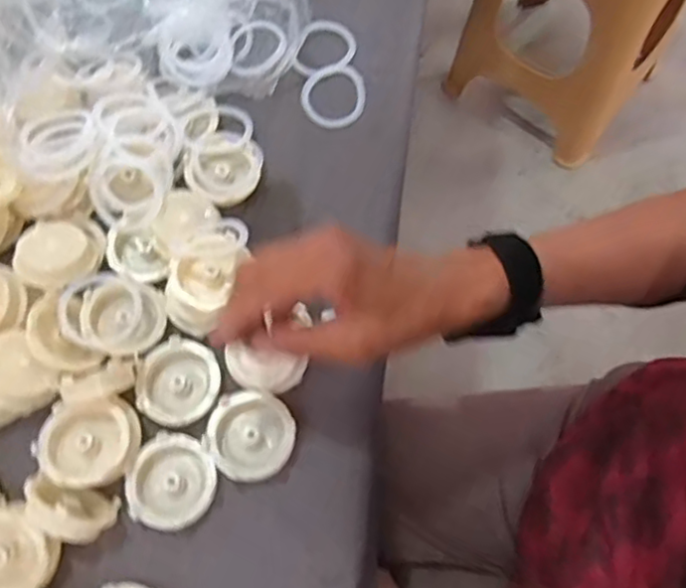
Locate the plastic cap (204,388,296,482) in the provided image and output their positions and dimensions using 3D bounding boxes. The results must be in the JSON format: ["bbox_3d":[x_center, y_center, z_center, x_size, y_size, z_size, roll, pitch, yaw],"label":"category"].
[{"bbox_3d":[-0.063,0.097,0.446,0.057,0.013,0.059,0,69,0],"label":"plastic cap"}]

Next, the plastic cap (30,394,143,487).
[{"bbox_3d":[-0.169,0.099,0.434,0.065,0.014,0.056,-8,70,-21],"label":"plastic cap"}]

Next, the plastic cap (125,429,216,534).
[{"bbox_3d":[-0.113,0.125,0.434,0.055,0.012,0.060,0,69,0],"label":"plastic cap"}]

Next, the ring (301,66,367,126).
[{"bbox_3d":[-0.007,-0.173,0.560,0.054,0.007,0.058,0,69,0],"label":"ring"}]

